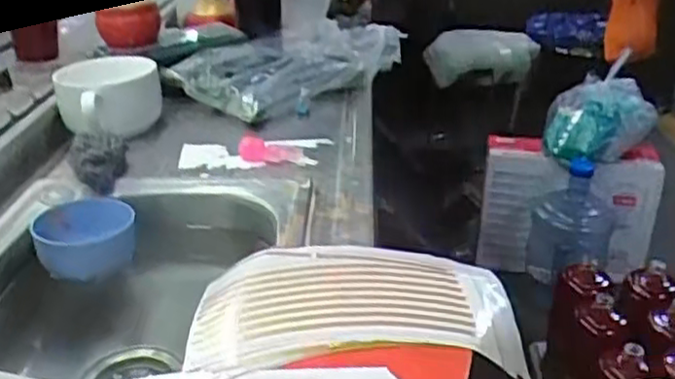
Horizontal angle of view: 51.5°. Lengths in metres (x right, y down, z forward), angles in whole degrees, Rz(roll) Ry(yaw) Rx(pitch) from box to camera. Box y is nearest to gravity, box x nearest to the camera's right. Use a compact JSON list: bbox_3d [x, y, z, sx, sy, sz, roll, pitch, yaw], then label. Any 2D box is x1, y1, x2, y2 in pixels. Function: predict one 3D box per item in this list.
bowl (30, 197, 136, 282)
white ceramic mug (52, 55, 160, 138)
[{"bbox_3d":[-0.286,0.057,0.800,0.112,0.062,0.098,-7,28,-16],"label":"bowl"},{"bbox_3d":[-0.315,-0.133,0.973,0.140,0.083,0.126,-12,28,-20],"label":"white ceramic mug"}]

